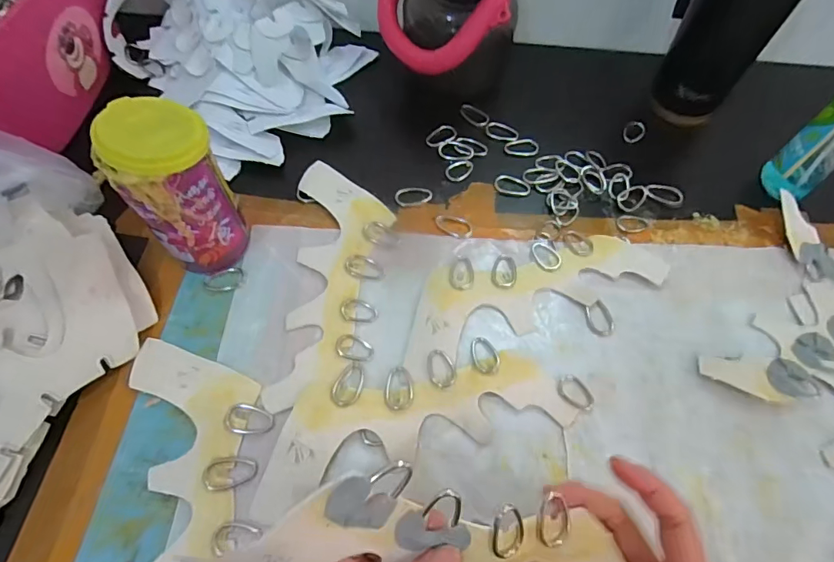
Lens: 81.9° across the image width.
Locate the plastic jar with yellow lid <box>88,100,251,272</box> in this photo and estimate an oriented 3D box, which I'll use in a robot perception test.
[{"bbox_3d":[-0.167,-0.060,0.348,0.055,0.138,0.050,-4,62,-3],"label":"plastic jar with yellow lid"}]

